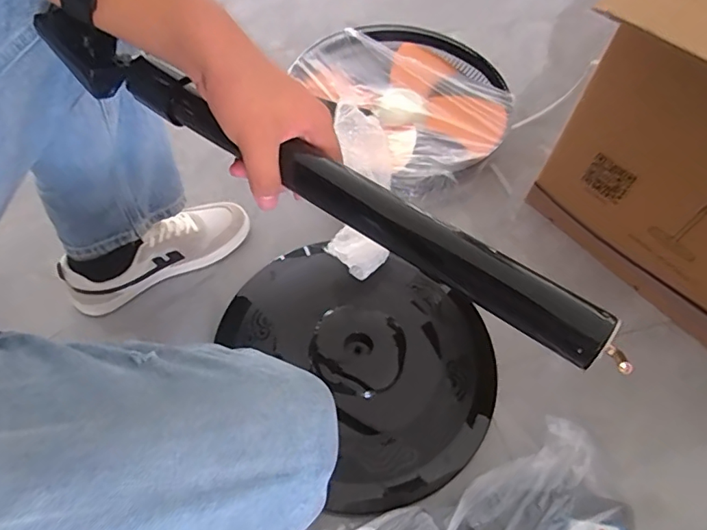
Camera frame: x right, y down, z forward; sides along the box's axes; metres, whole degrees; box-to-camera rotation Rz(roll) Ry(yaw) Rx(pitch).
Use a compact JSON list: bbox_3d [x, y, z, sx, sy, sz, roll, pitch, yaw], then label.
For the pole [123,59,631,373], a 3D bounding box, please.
[{"bbox_3d":[-0.010,-0.053,0.372,0.421,0.030,0.028,32,59,19],"label":"pole"}]

